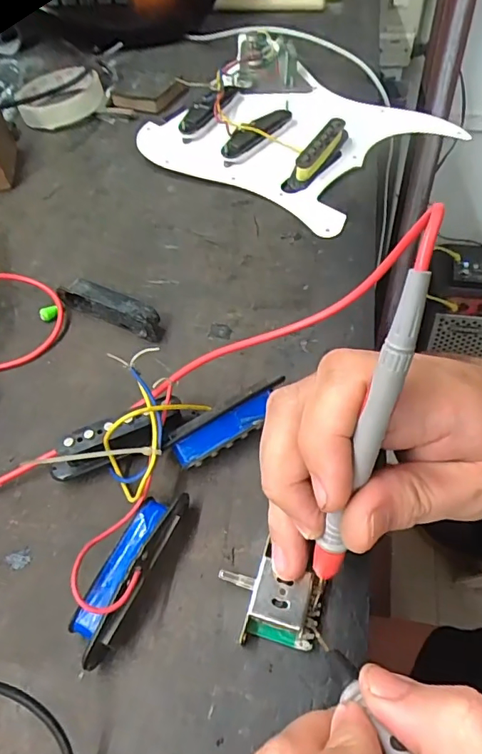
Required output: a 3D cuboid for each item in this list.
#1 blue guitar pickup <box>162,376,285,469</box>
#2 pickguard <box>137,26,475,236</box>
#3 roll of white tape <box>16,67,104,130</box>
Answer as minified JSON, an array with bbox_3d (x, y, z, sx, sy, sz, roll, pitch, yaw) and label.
[{"bbox_3d":[-0.005,0.027,0.258,0.068,0.021,0.021,-24,56,-12],"label":"blue guitar pickup"},{"bbox_3d":[0.038,-0.226,0.422,0.241,0.034,0.210,36,65,26],"label":"pickguard"},{"bbox_3d":[-0.181,-0.279,0.482,0.079,0.026,0.085,-3,55,4],"label":"roll of white tape"}]

